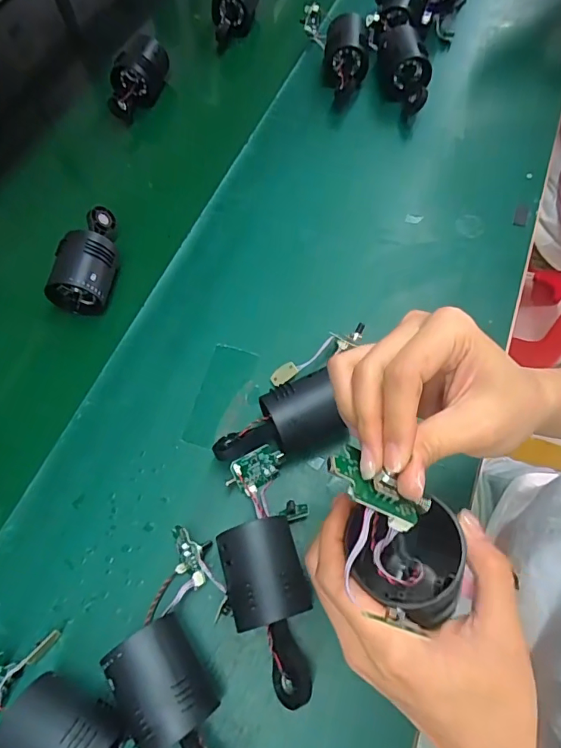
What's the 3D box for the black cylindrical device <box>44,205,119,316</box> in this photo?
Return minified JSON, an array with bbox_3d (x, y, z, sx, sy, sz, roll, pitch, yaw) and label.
[{"bbox_3d":[-0.199,-0.122,0.481,0.065,0.049,0.112,-4,64,0],"label":"black cylindrical device"}]

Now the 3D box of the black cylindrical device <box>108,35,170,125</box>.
[{"bbox_3d":[-0.190,-0.380,0.619,0.053,0.060,0.127,20,78,12],"label":"black cylindrical device"}]

